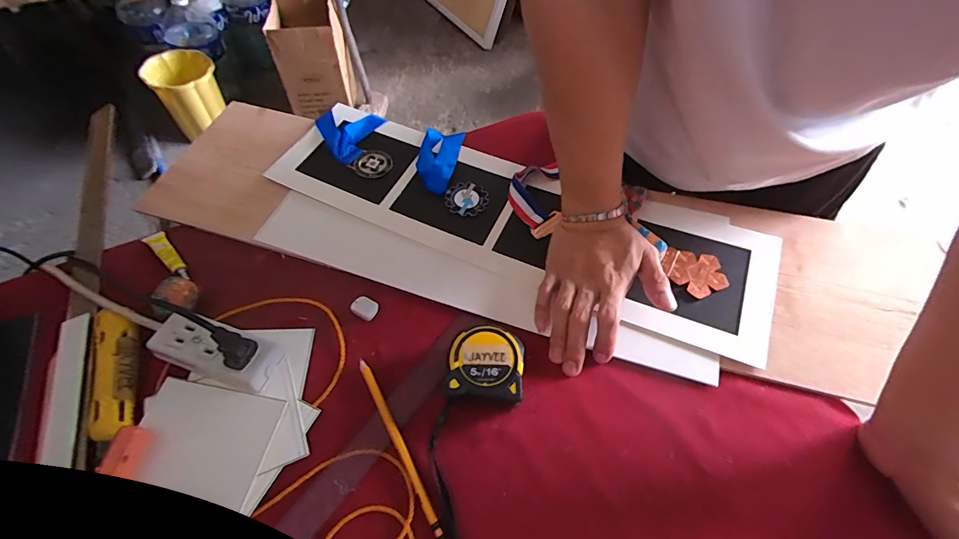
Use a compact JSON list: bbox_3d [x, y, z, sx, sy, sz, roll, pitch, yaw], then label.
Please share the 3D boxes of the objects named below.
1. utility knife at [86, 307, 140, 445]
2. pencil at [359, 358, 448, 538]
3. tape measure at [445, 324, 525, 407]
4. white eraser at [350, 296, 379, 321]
[{"bbox_3d":[-0.326,0.087,0.380,0.037,0.011,0.124,-20,61,-10],"label":"utility knife"},{"bbox_3d":[-0.067,0.145,0.352,0.008,0.005,0.164,-27,62,-14],"label":"pencil"},{"bbox_3d":[0.006,0.084,0.374,0.062,0.034,0.061,4,60,4],"label":"tape measure"},{"bbox_3d":[-0.114,0.038,0.424,0.024,0.007,0.021,27,64,17],"label":"white eraser"}]

